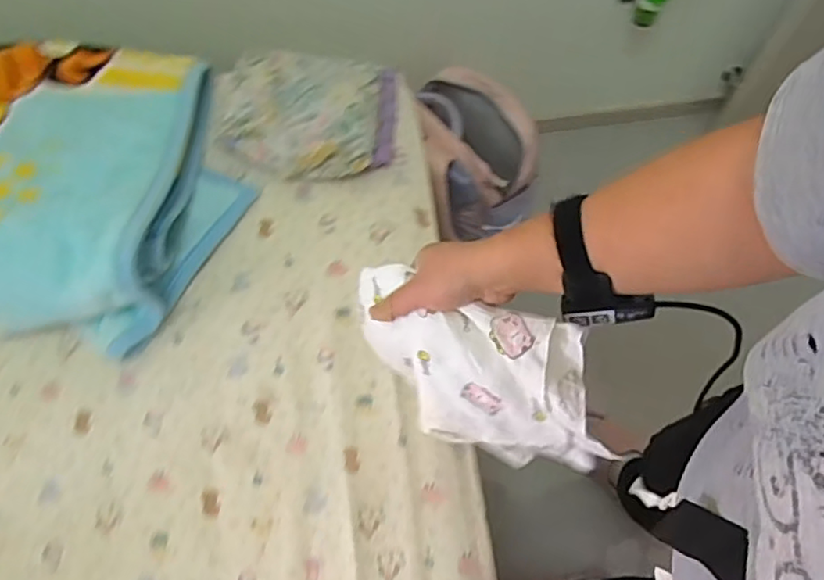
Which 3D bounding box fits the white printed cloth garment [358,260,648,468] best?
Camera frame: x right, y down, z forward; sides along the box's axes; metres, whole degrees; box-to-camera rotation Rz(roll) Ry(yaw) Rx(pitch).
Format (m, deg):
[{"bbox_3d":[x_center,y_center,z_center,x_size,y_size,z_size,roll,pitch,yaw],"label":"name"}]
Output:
[{"bbox_3d":[0.056,0.072,0.522,0.243,0.136,0.089,24,67,10],"label":"white printed cloth garment"}]

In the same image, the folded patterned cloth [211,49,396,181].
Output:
[{"bbox_3d":[-0.151,-0.248,0.860,0.254,0.068,0.188,-5,66,-3],"label":"folded patterned cloth"}]

